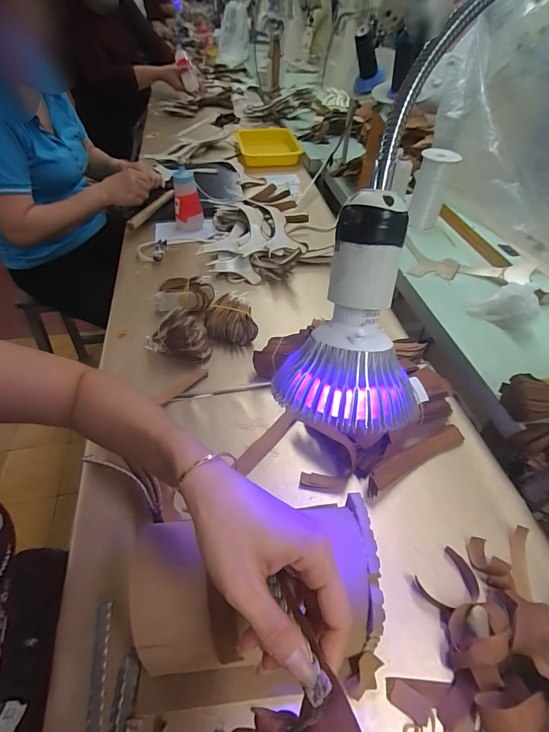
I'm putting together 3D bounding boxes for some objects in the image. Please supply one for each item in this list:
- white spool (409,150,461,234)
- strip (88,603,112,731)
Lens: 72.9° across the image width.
[{"bbox_3d":[0.343,-0.389,0.821,0.071,0.153,0.077,14,49,11],"label":"white spool"},{"bbox_3d":[-0.156,0.288,0.327,0.016,0.006,0.133,-17,47,0],"label":"strip"}]

